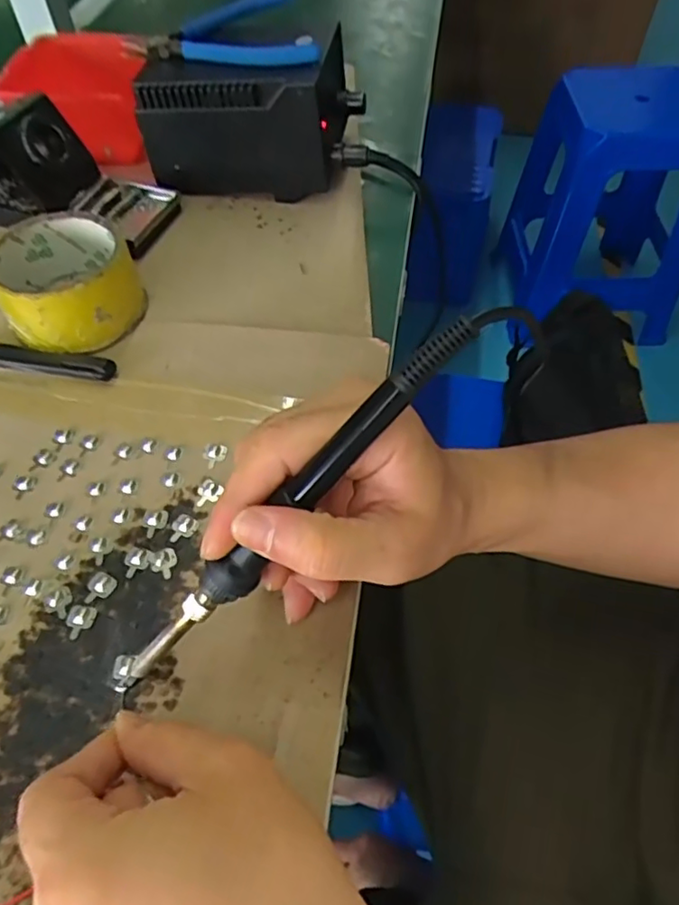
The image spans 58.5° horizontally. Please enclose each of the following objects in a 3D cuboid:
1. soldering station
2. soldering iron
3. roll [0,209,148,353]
[{"bbox_3d":[-0.063,-0.267,0.479,0.156,0.087,0.112,6,55,5],"label":"soldering station"},{"bbox_3d":[-0.011,0.025,0.231,0.212,0.019,0.024,-46,58,13],"label":"soldering iron"},{"bbox_3d":[-0.172,-0.108,0.387,0.082,0.047,0.083,-1,54,1],"label":"roll"}]

